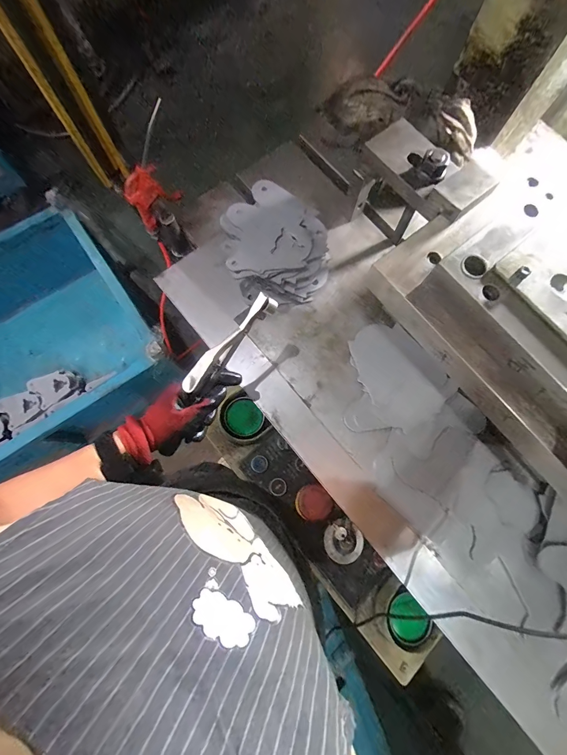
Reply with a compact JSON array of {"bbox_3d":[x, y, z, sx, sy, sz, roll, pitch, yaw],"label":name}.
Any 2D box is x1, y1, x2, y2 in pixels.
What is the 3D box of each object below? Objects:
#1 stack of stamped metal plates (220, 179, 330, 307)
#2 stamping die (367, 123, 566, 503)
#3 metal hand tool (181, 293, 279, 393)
[{"bbox_3d":[-0.018,-0.233,0.565,0.170,0.057,0.221,-19,79,-3],"label":"stack of stamped metal plates"},{"bbox_3d":[0.353,-0.086,0.404,0.320,0.073,0.393,-36,80,-9],"label":"stamping die"},{"bbox_3d":[-0.069,-0.043,0.422,0.020,0.033,0.154,44,89,9],"label":"metal hand tool"}]

